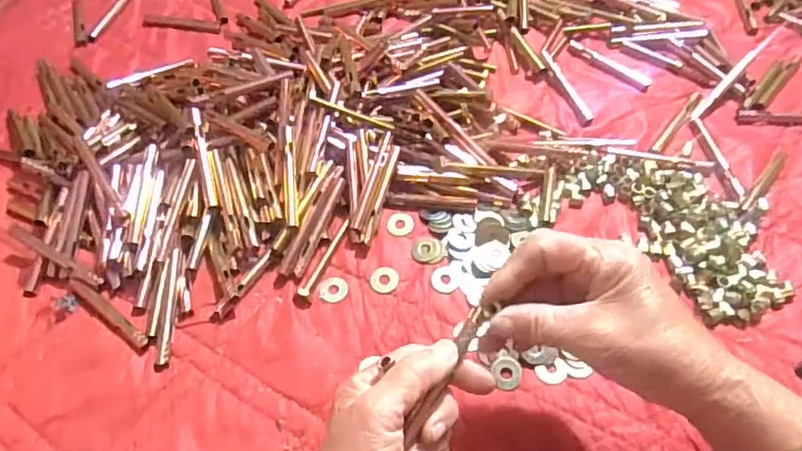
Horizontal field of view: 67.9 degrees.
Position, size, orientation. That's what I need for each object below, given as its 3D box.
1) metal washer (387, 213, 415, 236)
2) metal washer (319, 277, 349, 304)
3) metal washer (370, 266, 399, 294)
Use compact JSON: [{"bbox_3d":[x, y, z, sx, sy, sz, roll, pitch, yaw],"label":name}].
[{"bbox_3d":[-0.001,-0.001,0.488,0.022,0.004,0.022,-1,55,1],"label":"metal washer"},{"bbox_3d":[-0.052,0.049,0.457,0.021,0.004,0.022,-1,55,1],"label":"metal washer"},{"bbox_3d":[-0.013,0.042,0.460,0.022,0.004,0.021,-1,55,1],"label":"metal washer"}]

